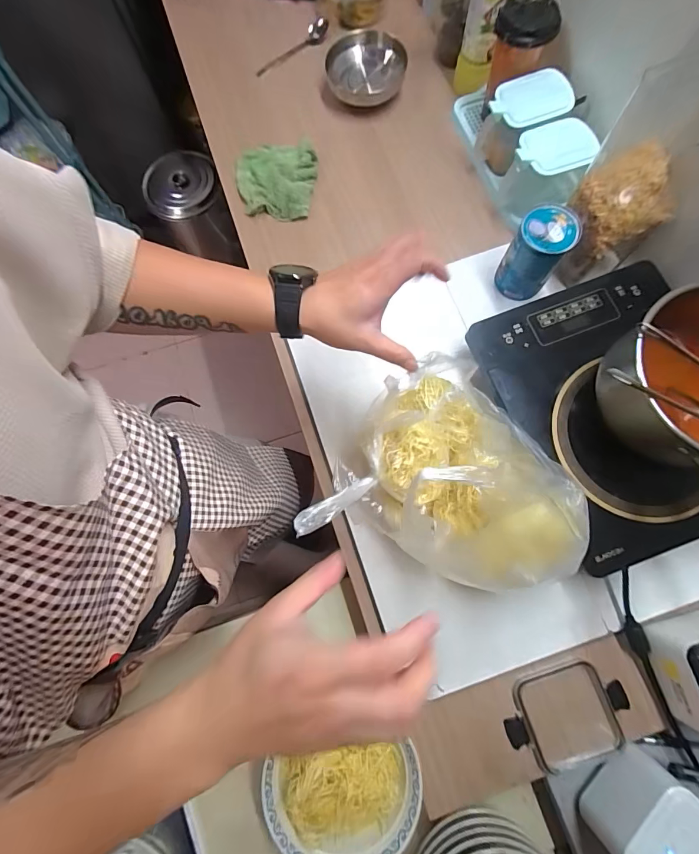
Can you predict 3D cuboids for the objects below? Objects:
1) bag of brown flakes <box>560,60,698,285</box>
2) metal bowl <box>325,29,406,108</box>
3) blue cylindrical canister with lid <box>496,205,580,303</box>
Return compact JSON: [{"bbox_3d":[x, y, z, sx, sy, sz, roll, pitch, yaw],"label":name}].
[{"bbox_3d":[0.349,-0.282,0.521,0.081,0.139,0.097,-13,76,-3],"label":"bag of brown flakes"},{"bbox_3d":[0.029,-0.644,0.690,0.135,0.048,0.143,0,76,0],"label":"metal bowl"},{"bbox_3d":[0.257,-0.239,0.533,0.068,0.114,0.062,0,76,0],"label":"blue cylindrical canister with lid"}]

